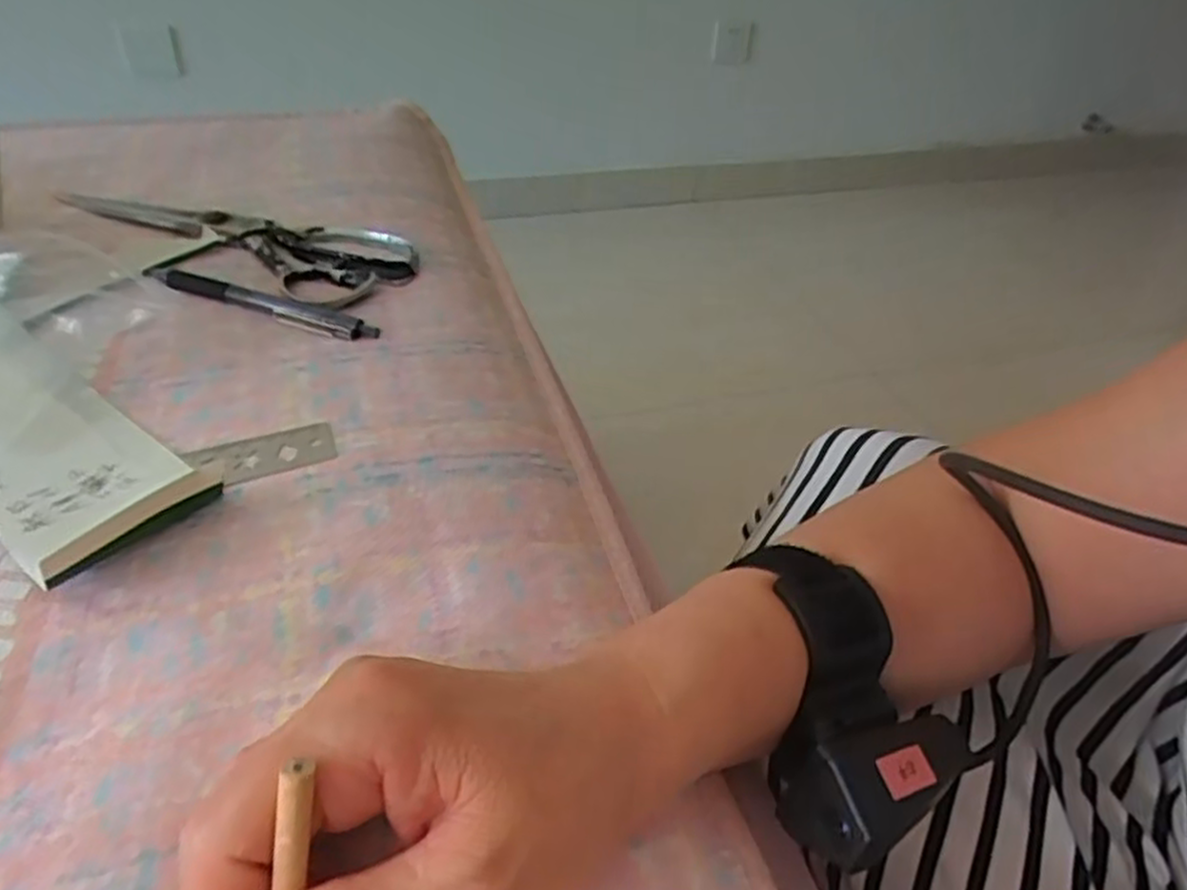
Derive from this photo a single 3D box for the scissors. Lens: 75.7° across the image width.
[{"bbox_3d":[-0.236,-0.145,0.502,0.265,0.011,0.084,20,44,20],"label":"scissors"}]

